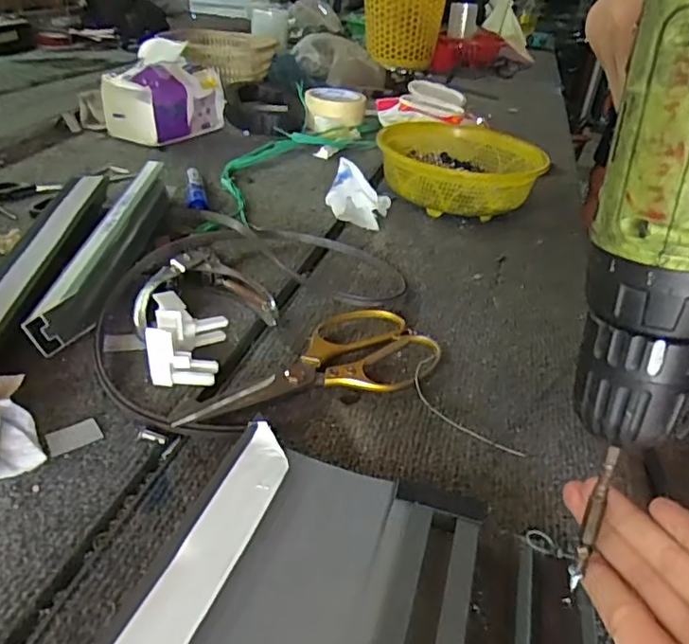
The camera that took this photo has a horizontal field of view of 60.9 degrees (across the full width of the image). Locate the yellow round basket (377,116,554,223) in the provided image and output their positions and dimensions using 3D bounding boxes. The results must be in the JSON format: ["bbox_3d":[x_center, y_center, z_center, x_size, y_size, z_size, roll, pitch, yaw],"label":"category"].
[{"bbox_3d":[0.133,-0.176,0.694,0.182,0.066,0.184,4,33,-3],"label":"yellow round basket"}]

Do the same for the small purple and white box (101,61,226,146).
[{"bbox_3d":[-0.243,-0.299,0.789,0.098,0.086,0.140,19,35,19],"label":"small purple and white box"}]

